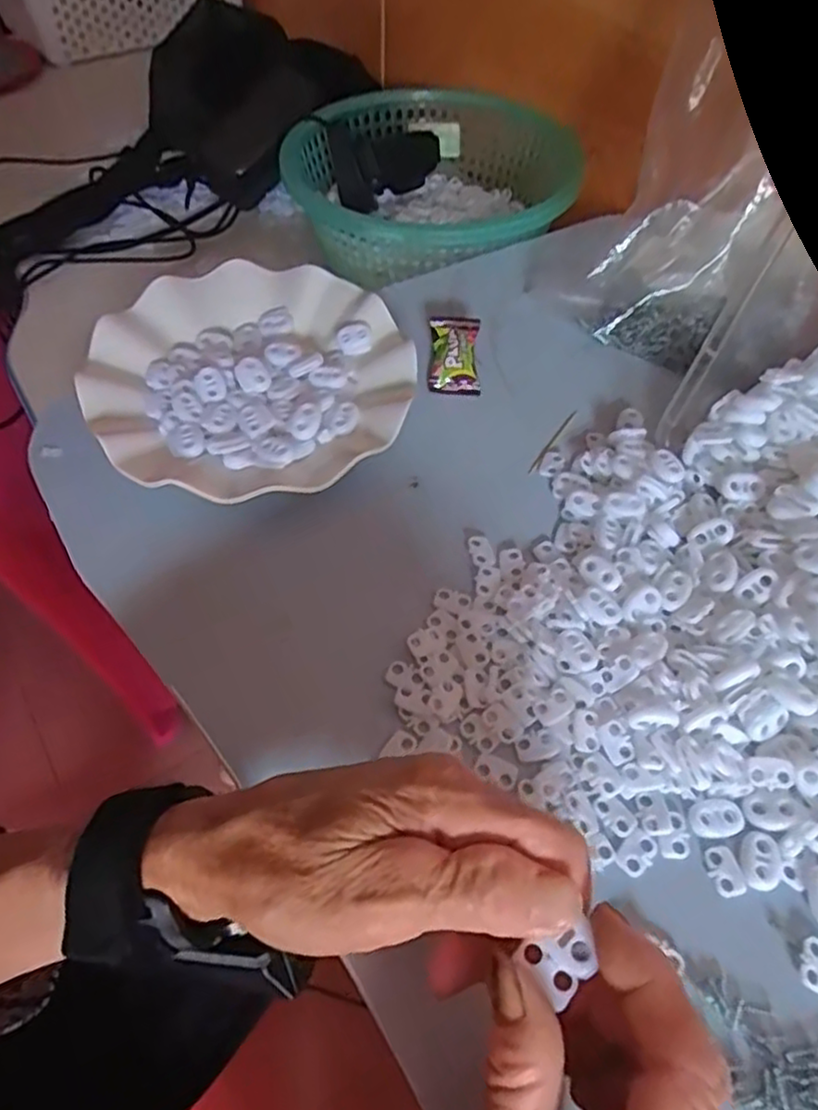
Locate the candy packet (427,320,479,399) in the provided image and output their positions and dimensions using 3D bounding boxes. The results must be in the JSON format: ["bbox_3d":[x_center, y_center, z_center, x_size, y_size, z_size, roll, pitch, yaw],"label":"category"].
[{"bbox_3d":[0.028,-0.124,0.433,0.032,0.010,0.055,1,75,-4],"label":"candy packet"}]

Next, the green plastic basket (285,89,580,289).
[{"bbox_3d":[0.013,-0.308,0.586,0.241,0.068,0.230,1,54,-1],"label":"green plastic basket"}]

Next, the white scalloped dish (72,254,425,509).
[{"bbox_3d":[-0.087,-0.099,0.401,0.172,0.033,0.177,1,54,-1],"label":"white scalloped dish"}]

